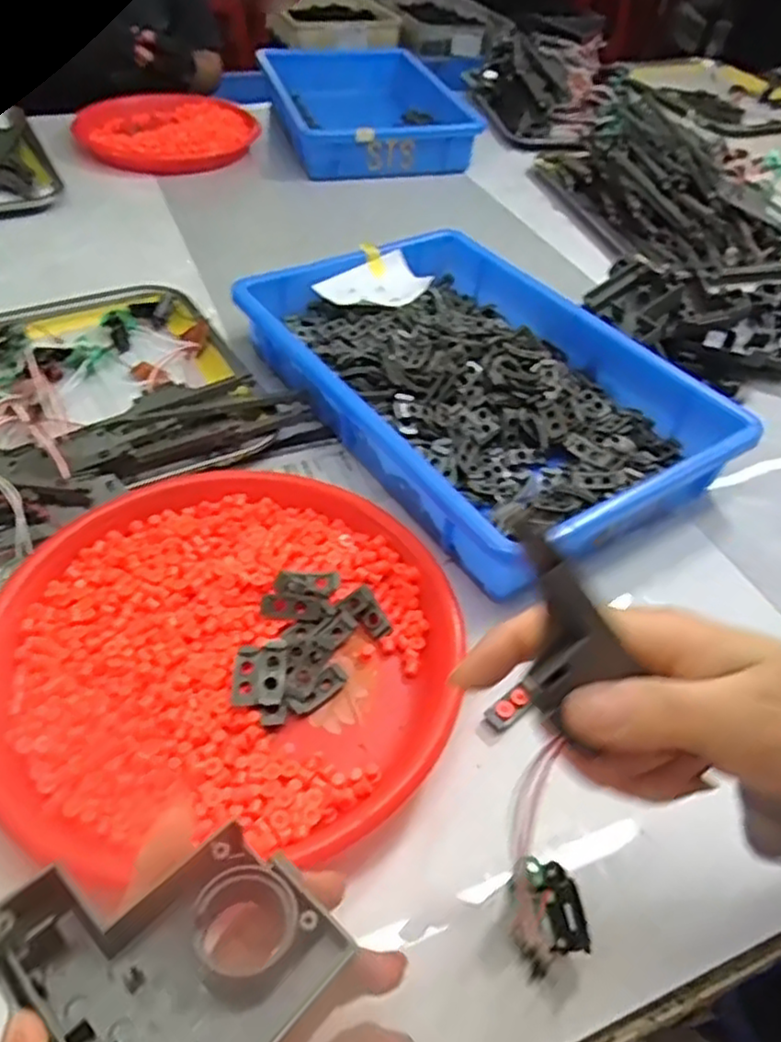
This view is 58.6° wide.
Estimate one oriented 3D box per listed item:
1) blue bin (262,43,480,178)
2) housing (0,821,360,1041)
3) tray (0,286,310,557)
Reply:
[{"bbox_3d":[-0.039,-0.601,1.025,0.251,0.072,0.382,-11,49,-15],"label":"blue bin"},{"bbox_3d":[-0.066,0.127,0.209,0.078,0.027,0.076,37,54,27],"label":"housing"},{"bbox_3d":[-0.277,-0.089,0.518,0.374,0.048,0.295,-19,51,-21],"label":"tray"}]

